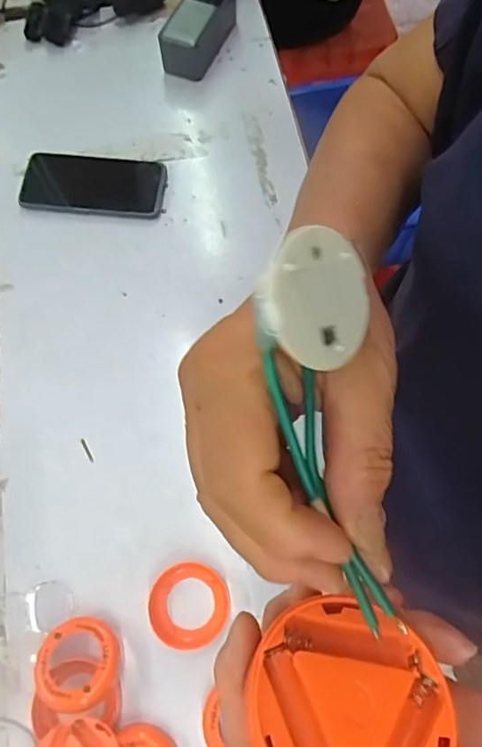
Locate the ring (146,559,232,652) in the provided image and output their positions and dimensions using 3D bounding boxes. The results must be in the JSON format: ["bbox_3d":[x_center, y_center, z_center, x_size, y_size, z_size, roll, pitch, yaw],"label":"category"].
[{"bbox_3d":[-0.044,0.197,0.443,0.066,0.012,0.066,0,70,0],"label":"ring"}]

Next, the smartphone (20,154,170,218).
[{"bbox_3d":[-0.167,-0.217,0.594,0.160,0.016,0.081,3,70,1],"label":"smartphone"}]

